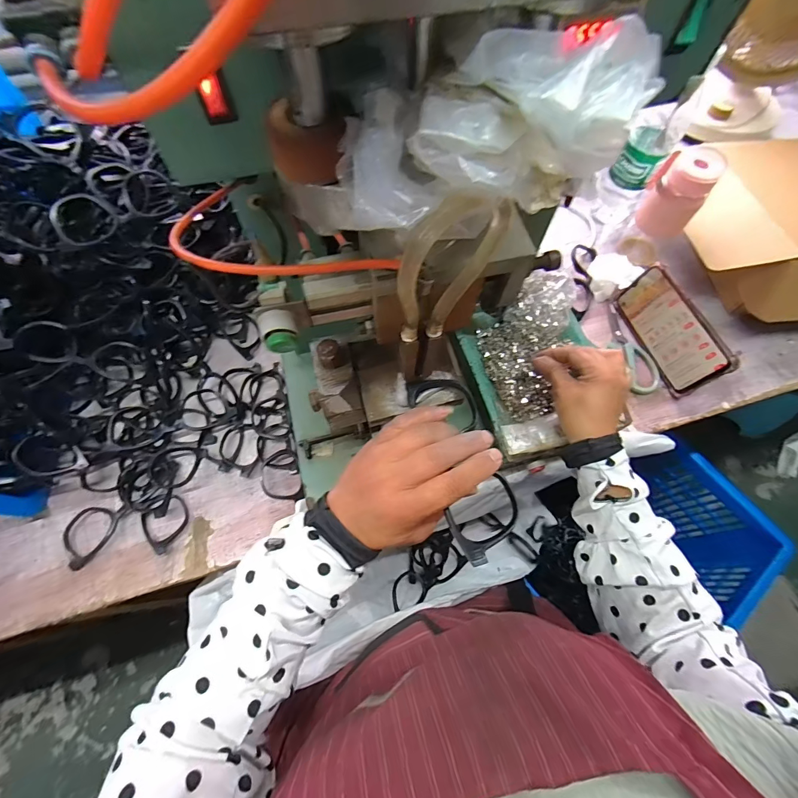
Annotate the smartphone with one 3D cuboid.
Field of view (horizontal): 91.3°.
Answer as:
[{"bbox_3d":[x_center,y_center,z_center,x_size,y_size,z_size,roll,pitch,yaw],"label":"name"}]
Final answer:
[{"bbox_3d":[0.353,-0.092,0.512,0.011,0.078,0.164,-9,67,-22],"label":"smartphone"}]

